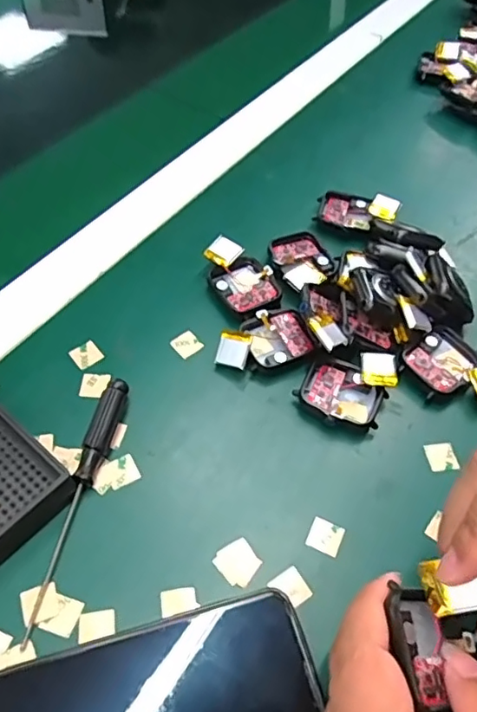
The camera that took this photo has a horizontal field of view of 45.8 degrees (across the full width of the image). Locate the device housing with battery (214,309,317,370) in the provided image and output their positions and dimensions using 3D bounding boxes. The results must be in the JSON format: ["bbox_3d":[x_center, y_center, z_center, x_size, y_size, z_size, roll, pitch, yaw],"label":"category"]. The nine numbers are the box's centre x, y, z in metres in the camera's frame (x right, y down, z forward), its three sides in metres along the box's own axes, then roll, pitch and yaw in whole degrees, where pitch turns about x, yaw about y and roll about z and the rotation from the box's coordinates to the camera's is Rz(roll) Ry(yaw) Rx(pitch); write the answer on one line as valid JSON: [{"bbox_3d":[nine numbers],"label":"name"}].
[{"bbox_3d":[0.015,-0.007,0.335,0.058,0.015,0.036,-20,58,-17],"label":"device housing with battery"}]

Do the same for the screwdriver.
[{"bbox_3d":[-0.077,0.069,0.276,0.012,0.014,0.129,10,54,3],"label":"screwdriver"}]

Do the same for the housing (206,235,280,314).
[{"bbox_3d":[0.001,-0.050,0.362,0.038,0.016,0.058,-31,62,-23],"label":"housing"}]

